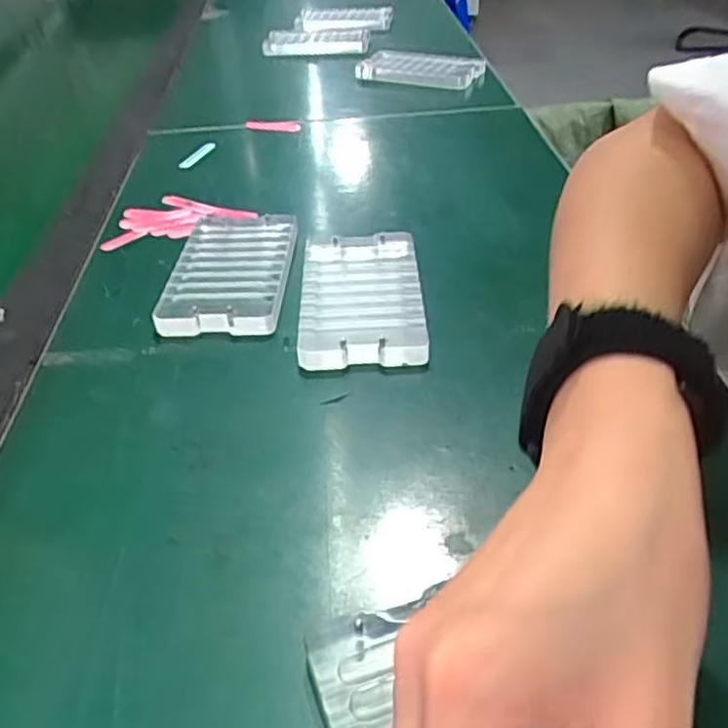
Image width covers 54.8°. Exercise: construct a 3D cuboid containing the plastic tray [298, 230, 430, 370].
[{"bbox_3d":[-0.001,-0.039,0.403,0.067,0.019,0.114,-3,38,1],"label":"plastic tray"}]

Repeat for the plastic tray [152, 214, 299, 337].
[{"bbox_3d":[-0.080,-0.059,0.434,0.069,0.017,0.120,0,38,5],"label":"plastic tray"}]

